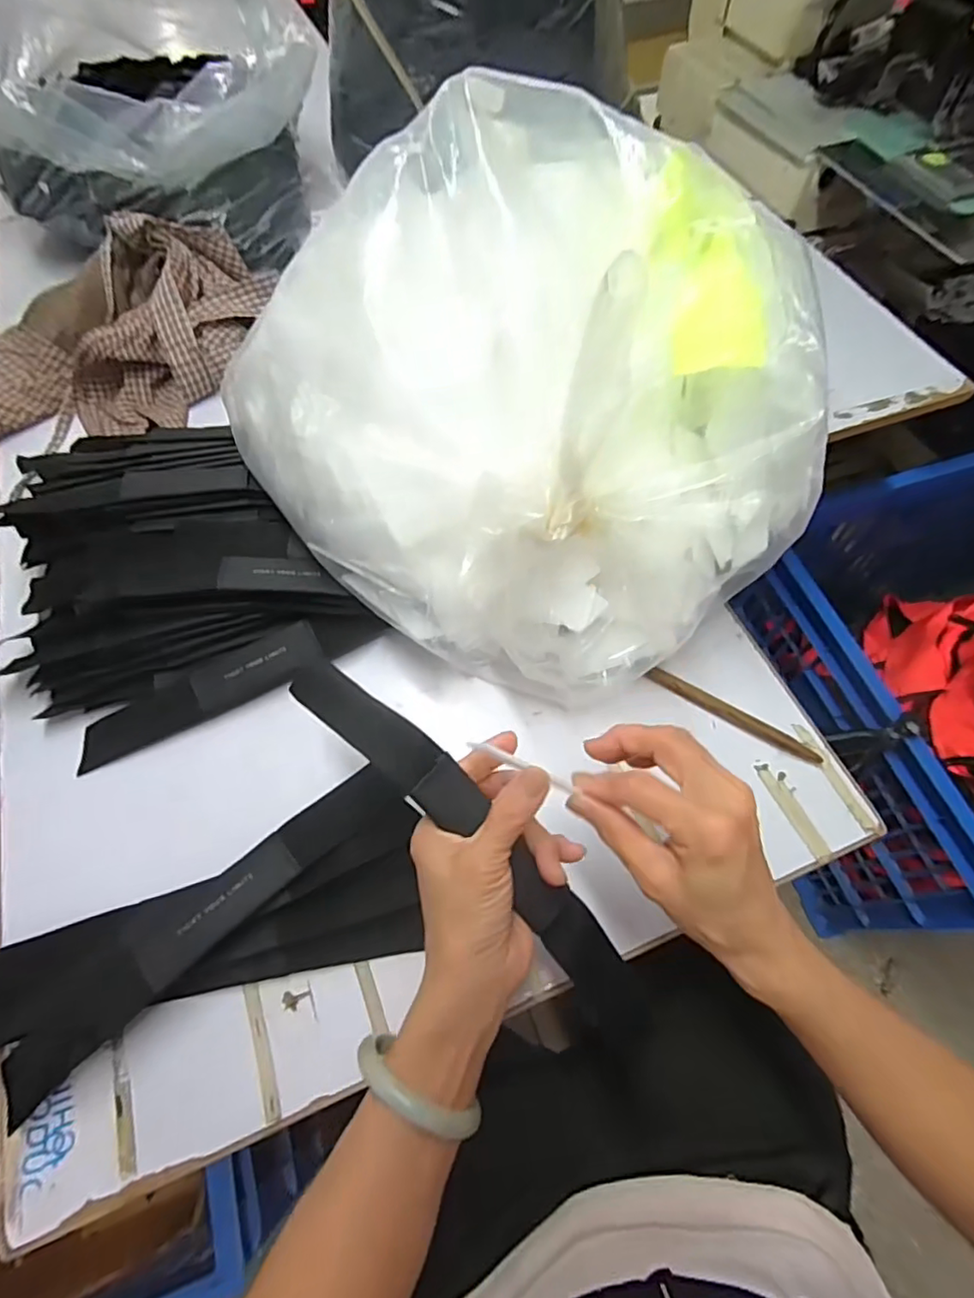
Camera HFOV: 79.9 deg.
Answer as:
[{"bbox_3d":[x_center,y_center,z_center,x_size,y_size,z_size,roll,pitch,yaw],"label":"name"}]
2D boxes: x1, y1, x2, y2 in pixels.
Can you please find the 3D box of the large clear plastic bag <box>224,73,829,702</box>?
[{"bbox_3d":[0.000,-0.169,0.425,0.273,0.267,0.407,-40,68,-18],"label":"large clear plastic bag"}]

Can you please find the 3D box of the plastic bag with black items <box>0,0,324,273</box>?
[{"bbox_3d":[-0.419,-0.681,0.717,0.388,0.218,0.350,-4,62,0],"label":"plastic bag with black items"}]

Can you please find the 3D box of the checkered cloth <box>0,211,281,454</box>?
[{"bbox_3d":[-0.398,-0.332,0.629,0.345,0.100,0.182,-37,67,-17],"label":"checkered cloth"}]

